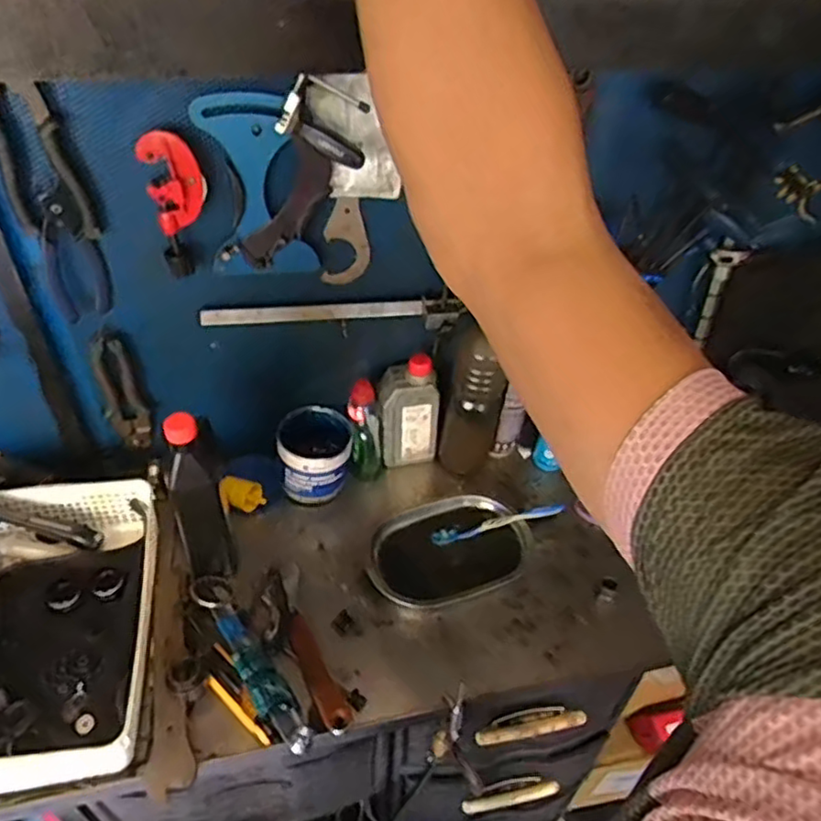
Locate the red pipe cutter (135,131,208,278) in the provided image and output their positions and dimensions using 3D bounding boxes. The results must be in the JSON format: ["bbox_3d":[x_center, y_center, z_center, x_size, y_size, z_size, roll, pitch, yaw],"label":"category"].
[{"bbox_3d":[-0.243,-0.213,0.674,0.057,0.142,0.023,-2,42,-6],"label":"red pipe cutter"}]

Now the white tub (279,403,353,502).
[{"bbox_3d":[-0.134,0.062,0.912,0.100,0.090,0.106,-3,42,-8],"label":"white tub"}]

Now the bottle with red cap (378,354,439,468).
[{"bbox_3d":[-0.002,0.004,0.920,0.085,0.170,0.054,4,42,-1],"label":"bottle with red cap"}]

